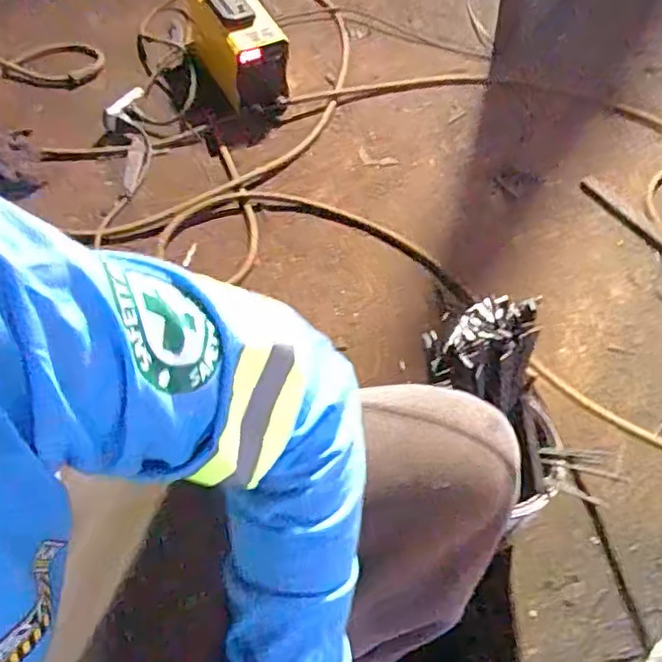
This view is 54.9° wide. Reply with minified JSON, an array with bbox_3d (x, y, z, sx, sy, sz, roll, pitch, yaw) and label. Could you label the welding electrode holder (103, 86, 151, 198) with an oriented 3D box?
[{"bbox_3d":[-0.380,-0.363,1.202,0.077,0.046,0.190,-10,84,-9],"label":"welding electrode holder"}]

